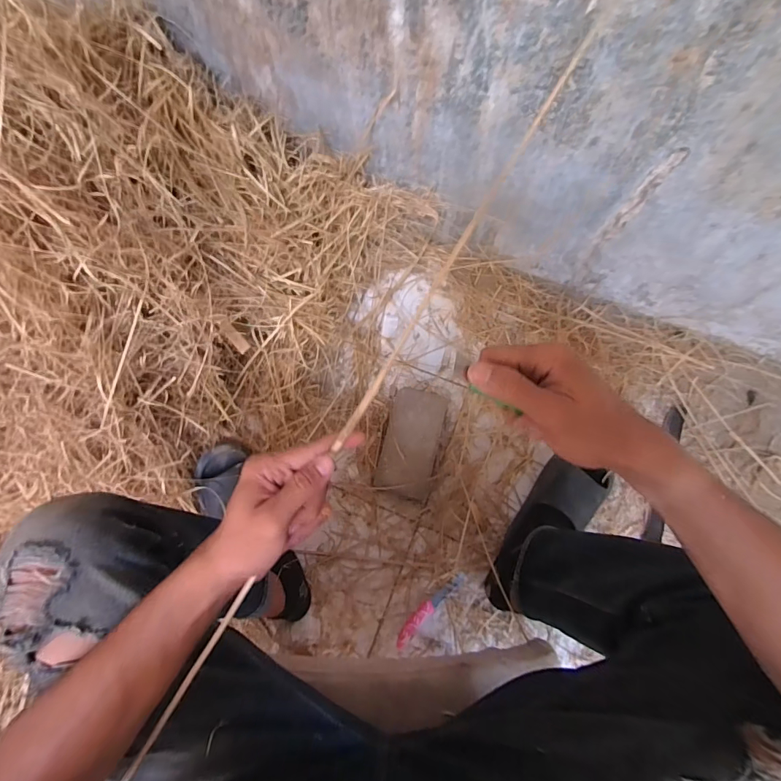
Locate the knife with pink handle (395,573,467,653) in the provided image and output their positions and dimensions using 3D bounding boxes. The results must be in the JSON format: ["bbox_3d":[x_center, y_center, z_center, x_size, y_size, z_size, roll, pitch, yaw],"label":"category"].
[{"bbox_3d":[0.073,0.412,0.789,0.175,0.009,0.029,-44,79,-9],"label":"knife with pink handle"}]

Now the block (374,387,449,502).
[{"bbox_3d":[0.045,0.101,0.830,0.110,0.068,0.211,14,77,4],"label":"block"}]

